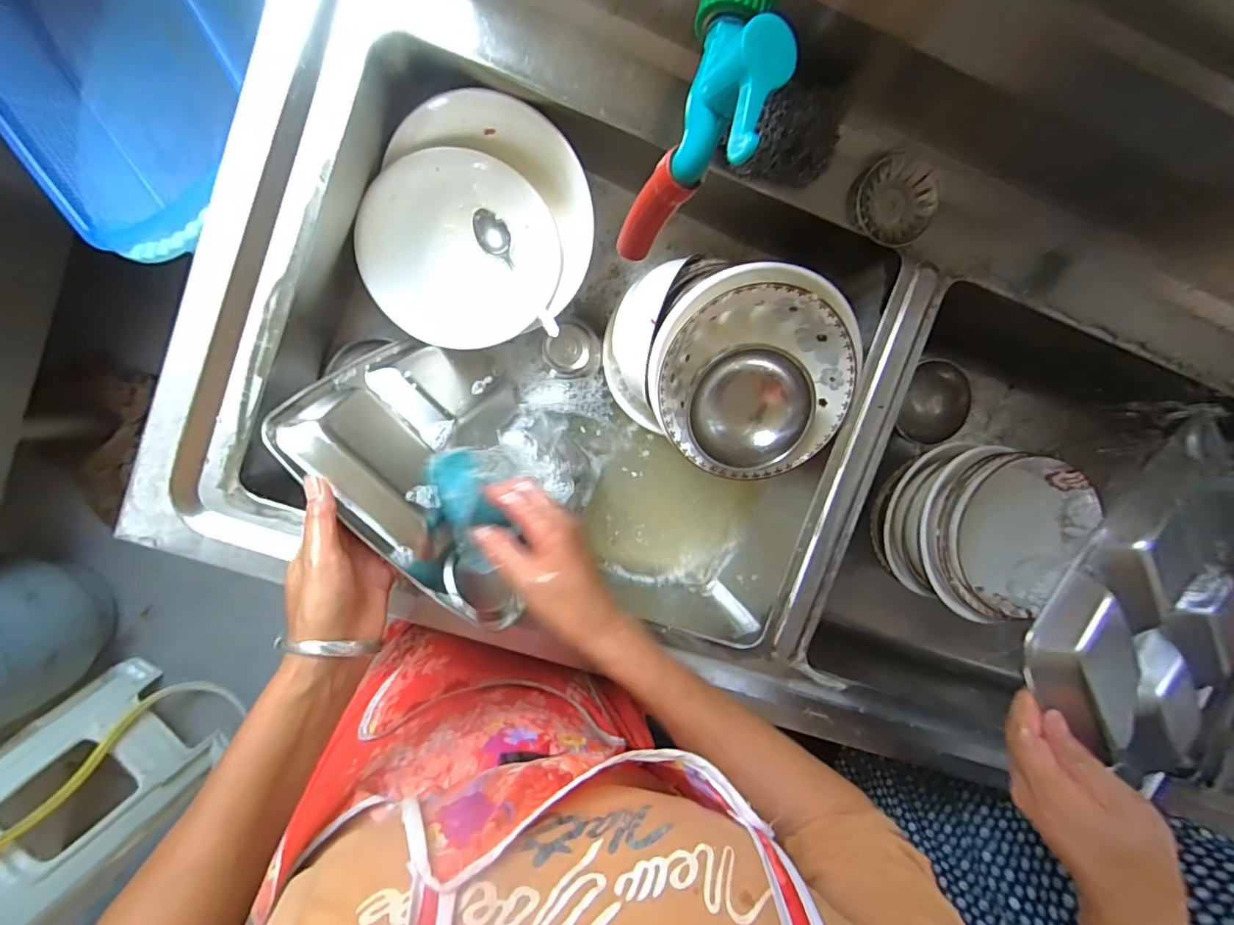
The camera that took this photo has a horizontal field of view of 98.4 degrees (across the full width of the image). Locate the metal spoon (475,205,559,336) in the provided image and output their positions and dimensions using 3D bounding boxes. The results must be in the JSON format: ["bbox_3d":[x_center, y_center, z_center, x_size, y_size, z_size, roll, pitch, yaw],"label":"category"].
[{"bbox_3d":[-0.105,-0.197,0.557,0.031,0.017,0.163,-30,82,-3],"label":"metal spoon"}]

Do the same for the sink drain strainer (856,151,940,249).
[{"bbox_3d":[0.254,-0.237,0.486,0.066,0.024,0.074,-44,99,-1],"label":"sink drain strainer"}]

